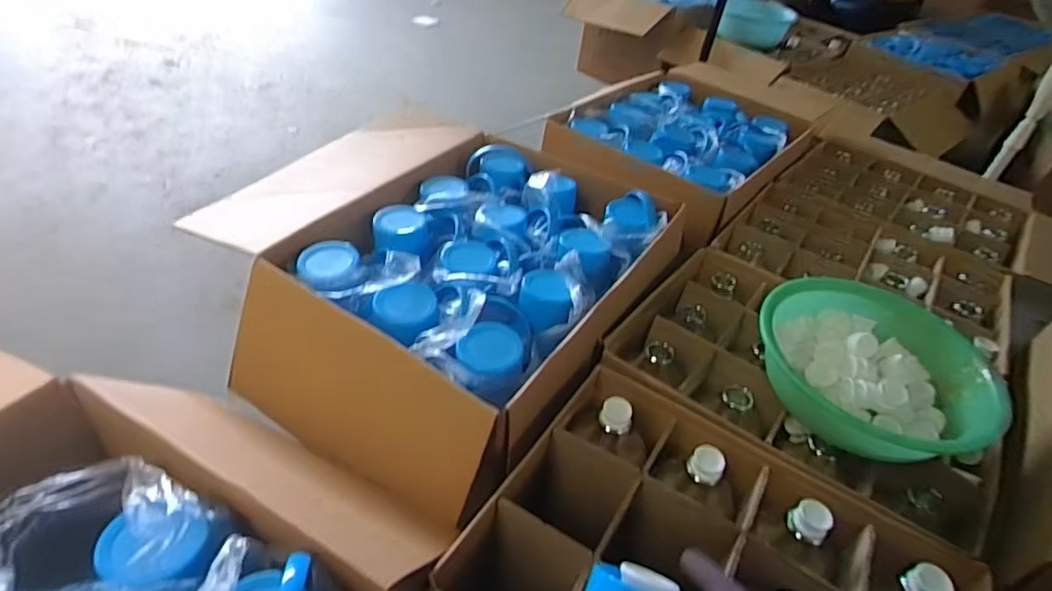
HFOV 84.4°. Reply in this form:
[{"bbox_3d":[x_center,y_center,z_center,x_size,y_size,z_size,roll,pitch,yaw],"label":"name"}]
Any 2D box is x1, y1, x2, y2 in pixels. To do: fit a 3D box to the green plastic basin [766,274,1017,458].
[{"bbox_3d":[0.552,0.128,0.933,0.352,0.125,0.323,6,39,-5],"label":"green plastic basin"}]

